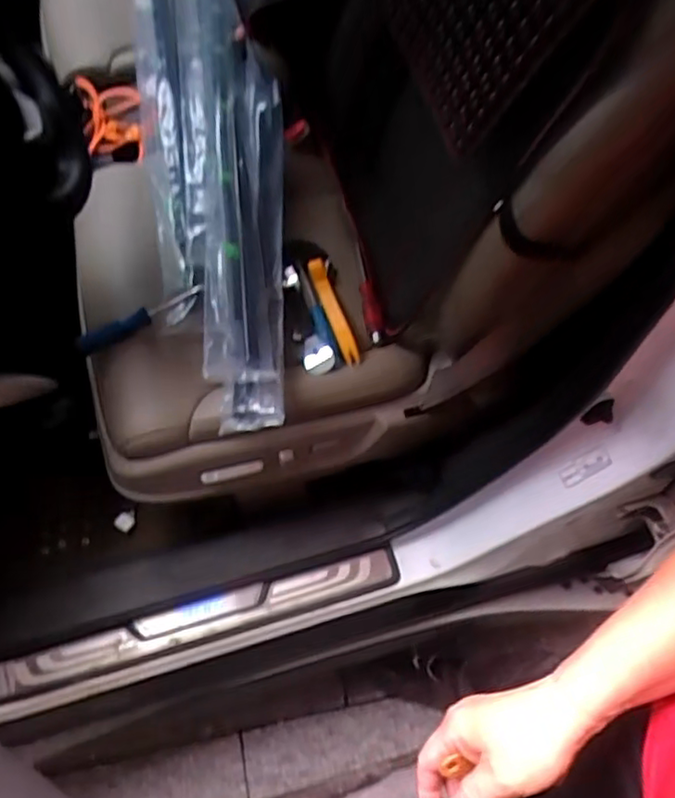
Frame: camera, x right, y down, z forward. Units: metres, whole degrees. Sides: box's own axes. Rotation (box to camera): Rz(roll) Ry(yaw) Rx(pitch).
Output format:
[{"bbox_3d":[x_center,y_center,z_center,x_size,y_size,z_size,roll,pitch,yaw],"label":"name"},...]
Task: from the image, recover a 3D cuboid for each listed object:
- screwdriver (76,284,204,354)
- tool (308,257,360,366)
[{"bbox_3d":[-0.246,-0.101,0.828,0.166,0.025,0.027,-24,64,-13],"label":"screwdriver"},{"bbox_3d":[-0.006,-0.122,0.926,0.024,0.037,0.186,-15,62,-9],"label":"tool"}]

